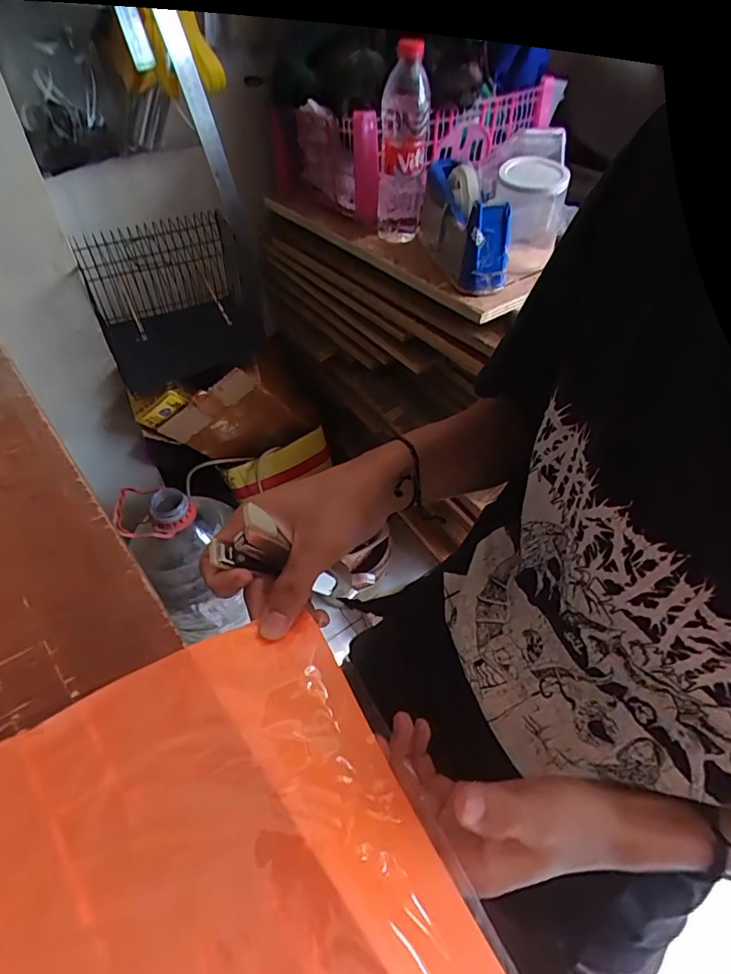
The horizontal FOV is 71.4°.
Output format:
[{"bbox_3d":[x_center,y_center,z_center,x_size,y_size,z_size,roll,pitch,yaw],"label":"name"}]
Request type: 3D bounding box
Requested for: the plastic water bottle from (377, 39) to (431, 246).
[{"bbox_3d":[0.052,-0.443,0.673,0.064,0.218,0.057,6,52,0],"label":"plastic water bottle"}]

